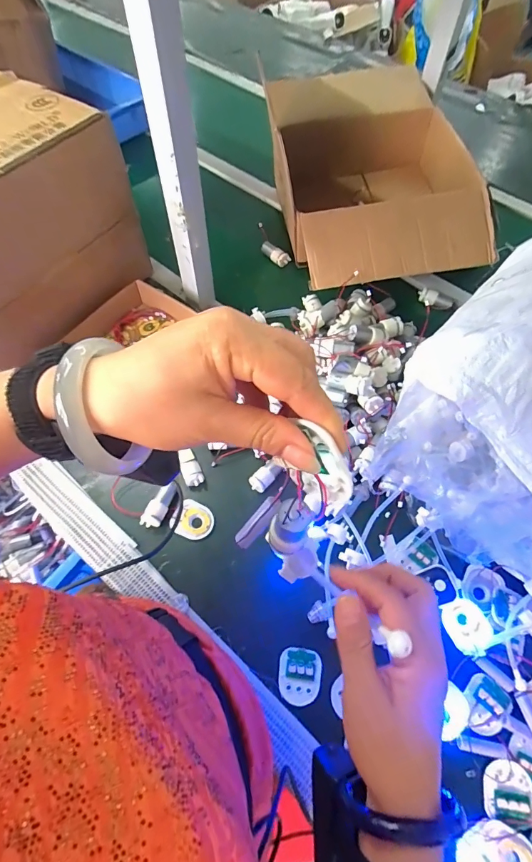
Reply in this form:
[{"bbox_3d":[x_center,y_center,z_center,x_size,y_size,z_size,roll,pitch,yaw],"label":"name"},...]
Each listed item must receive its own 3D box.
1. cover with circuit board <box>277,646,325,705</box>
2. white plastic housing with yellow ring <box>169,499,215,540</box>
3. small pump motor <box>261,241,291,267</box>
[{"bbox_3d":[0.042,0.295,0.486,0.051,0.008,0.059,8,63,4],"label":"cover with circuit board"},{"bbox_3d":[-0.102,0.125,0.567,0.056,0.018,0.049,17,64,9],"label":"white plastic housing with yellow ring"},{"bbox_3d":[0.018,-0.362,0.824,0.068,0.032,0.025,42,69,19],"label":"small pump motor"}]

